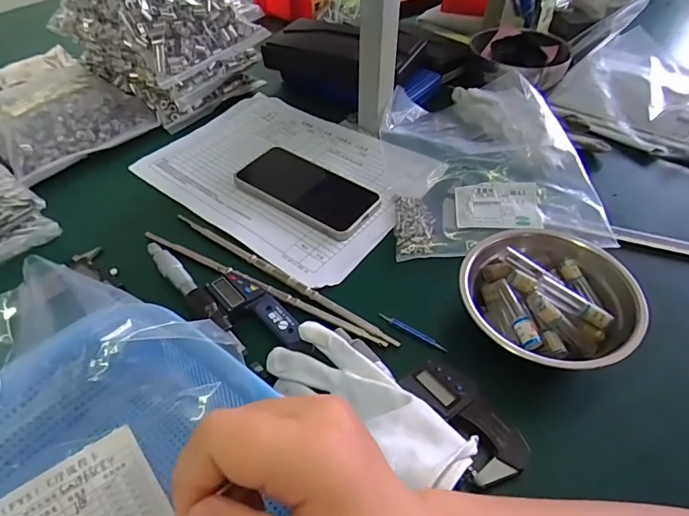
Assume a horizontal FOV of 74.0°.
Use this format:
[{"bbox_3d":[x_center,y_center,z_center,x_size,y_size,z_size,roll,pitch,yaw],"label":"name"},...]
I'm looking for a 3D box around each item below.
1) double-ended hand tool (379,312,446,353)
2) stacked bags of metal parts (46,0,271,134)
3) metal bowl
[{"bbox_3d":[0.055,0.059,0.369,0.062,0.004,0.006,27,52,24],"label":"double-ended hand tool"},{"bbox_3d":[-0.242,-0.296,0.594,0.242,0.143,0.155,33,55,28],"label":"stacked bags of metal parts"},{"bbox_3d":[0.151,0.031,0.344,0.124,0.046,0.113,0,47,0],"label":"metal bowl"}]

